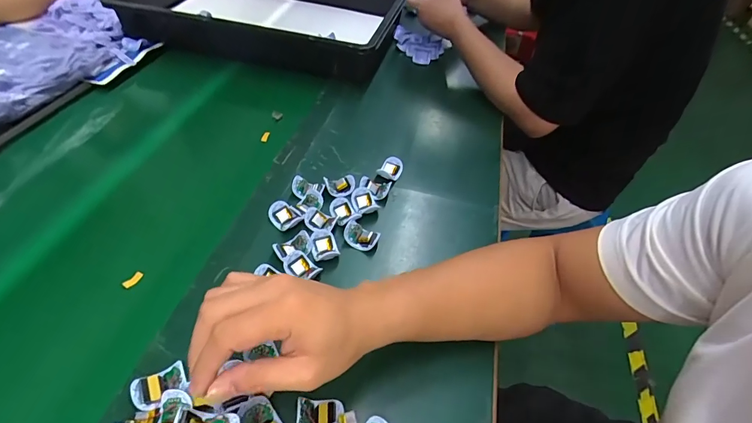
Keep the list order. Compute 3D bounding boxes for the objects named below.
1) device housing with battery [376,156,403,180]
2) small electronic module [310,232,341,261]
[{"bbox_3d":[0.021,-0.064,0.566,0.032,0.016,0.036,18,48,10],"label":"device housing with battery"},{"bbox_3d":[-0.062,0.043,0.464,0.029,0.014,0.039,-12,50,-17],"label":"small electronic module"}]

